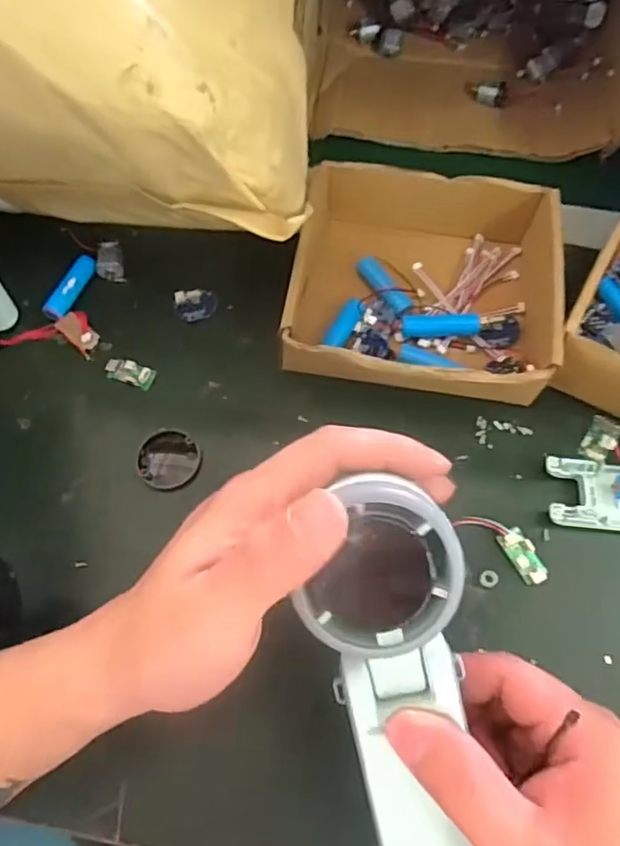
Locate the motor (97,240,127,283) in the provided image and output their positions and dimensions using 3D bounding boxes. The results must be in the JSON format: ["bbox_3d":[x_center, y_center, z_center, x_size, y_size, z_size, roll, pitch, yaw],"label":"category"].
[{"bbox_3d":[-0.141,-0.114,0.417,0.018,0.012,0.026,-7,64,-4],"label":"motor"}]

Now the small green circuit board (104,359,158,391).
[{"bbox_3d":[-0.118,-0.033,0.384,0.032,0.004,0.016,17,65,7],"label":"small green circuit board"}]

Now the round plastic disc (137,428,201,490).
[{"bbox_3d":[-0.085,0.022,0.358,0.035,0.008,0.038,0,64,0],"label":"round plastic disc"}]

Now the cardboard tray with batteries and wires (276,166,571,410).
[{"bbox_3d":[0.071,-0.088,0.378,0.157,0.053,0.155,8,64,4],"label":"cardboard tray with batteries and wires"}]

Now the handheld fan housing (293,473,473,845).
[{"bbox_3d":[0.030,0.101,0.208,0.050,0.022,0.163,-7,105,-3],"label":"handheld fan housing"}]

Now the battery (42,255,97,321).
[{"bbox_3d":[-0.165,-0.095,0.406,0.012,0.012,0.051,21,65,10],"label":"battery"}]

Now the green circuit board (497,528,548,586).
[{"bbox_3d":[0.121,0.076,0.334,0.016,0.008,0.032,-27,67,-13],"label":"green circuit board"}]

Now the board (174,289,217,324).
[{"bbox_3d":[-0.078,-0.081,0.404,0.027,0.005,0.024,-9,64,-5],"label":"board"}]

